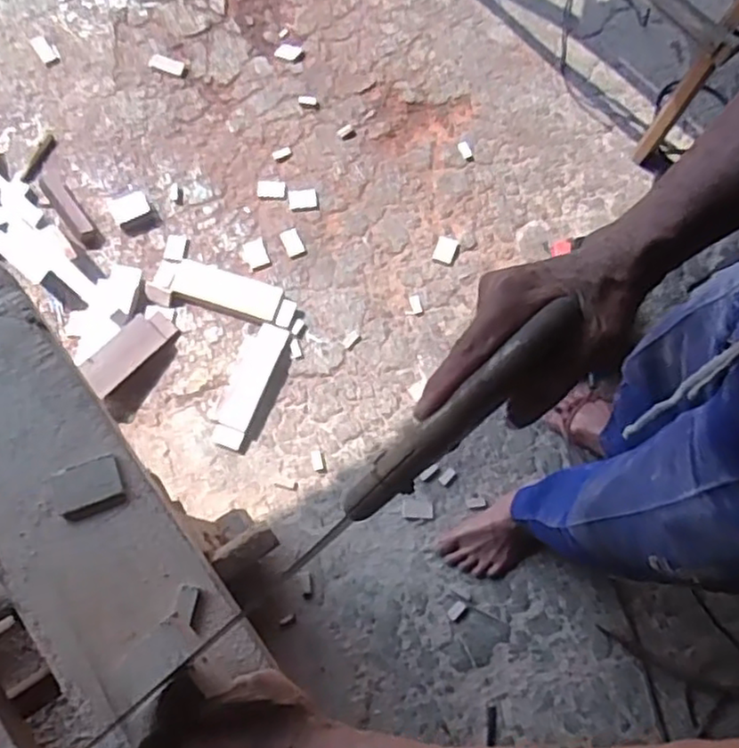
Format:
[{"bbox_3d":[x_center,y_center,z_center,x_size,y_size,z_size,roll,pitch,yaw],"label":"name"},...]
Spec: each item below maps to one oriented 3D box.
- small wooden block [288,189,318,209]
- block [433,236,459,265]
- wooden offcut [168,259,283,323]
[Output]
[{"bbox_3d":[-0.139,-0.363,1.438,0.059,0.007,0.041,-4,74,-1],"label":"small wooden block"},{"bbox_3d":[0.156,-0.253,1.411,0.043,0.005,0.056,19,75,6],"label":"block"},{"bbox_3d":[-0.285,-0.165,1.370,0.212,0.029,0.082,16,75,5],"label":"wooden offcut"}]

